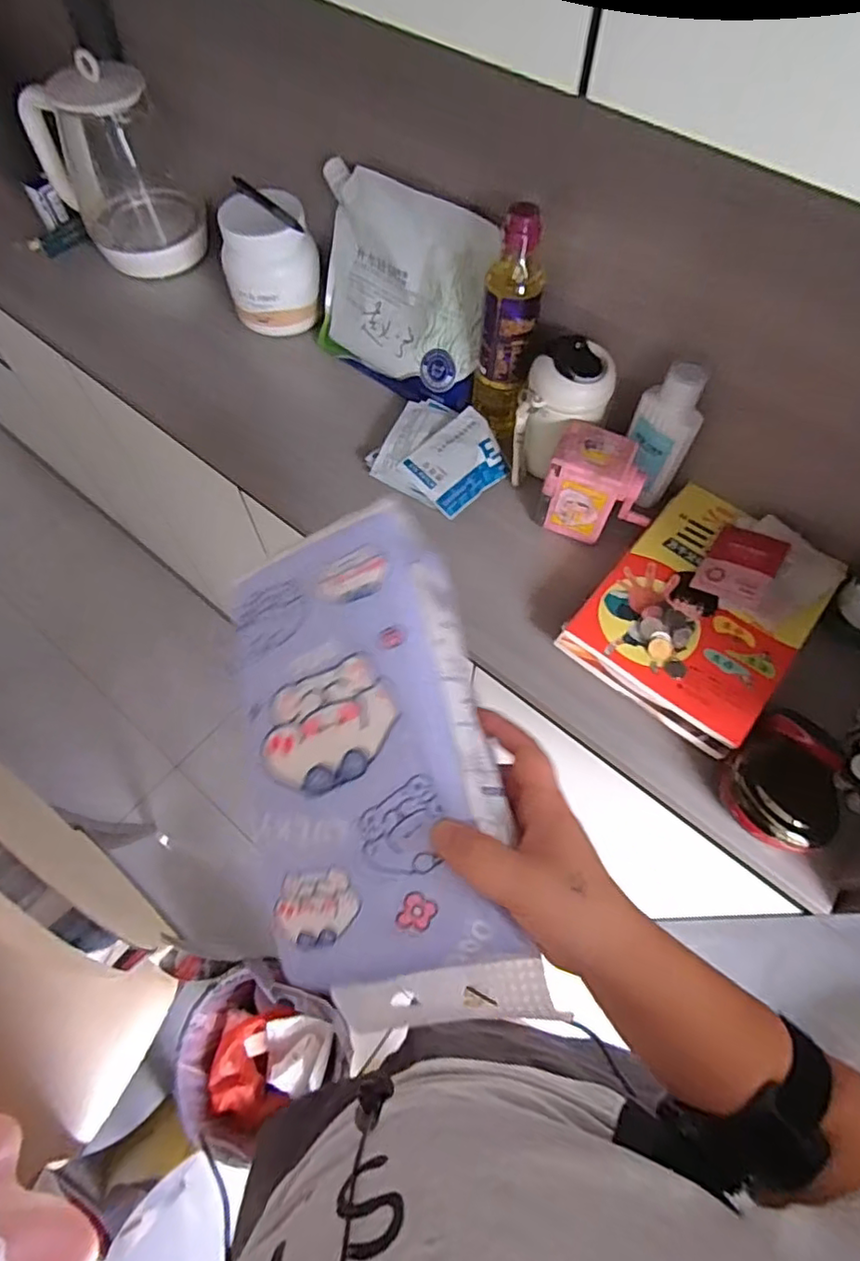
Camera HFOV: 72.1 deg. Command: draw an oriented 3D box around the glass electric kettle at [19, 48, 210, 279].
[{"bbox_3d":[-0.386,-0.571,0.737,0.149,0.181,0.160,-31,66,-12],"label":"glass electric kettle"}]

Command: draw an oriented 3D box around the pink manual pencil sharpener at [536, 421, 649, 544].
[{"bbox_3d":[0.166,-0.138,0.578,0.102,0.095,0.063,24,67,14],"label":"pink manual pencil sharpener"}]

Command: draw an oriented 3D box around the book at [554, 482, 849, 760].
[{"bbox_3d":[0.256,-0.025,0.549,0.171,0.022,0.233,36,71,19],"label":"book"}]

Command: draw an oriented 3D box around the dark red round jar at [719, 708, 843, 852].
[{"bbox_3d":[0.296,0.121,0.482,0.104,0.033,0.091,-36,67,-14],"label":"dark red round jar"}]

